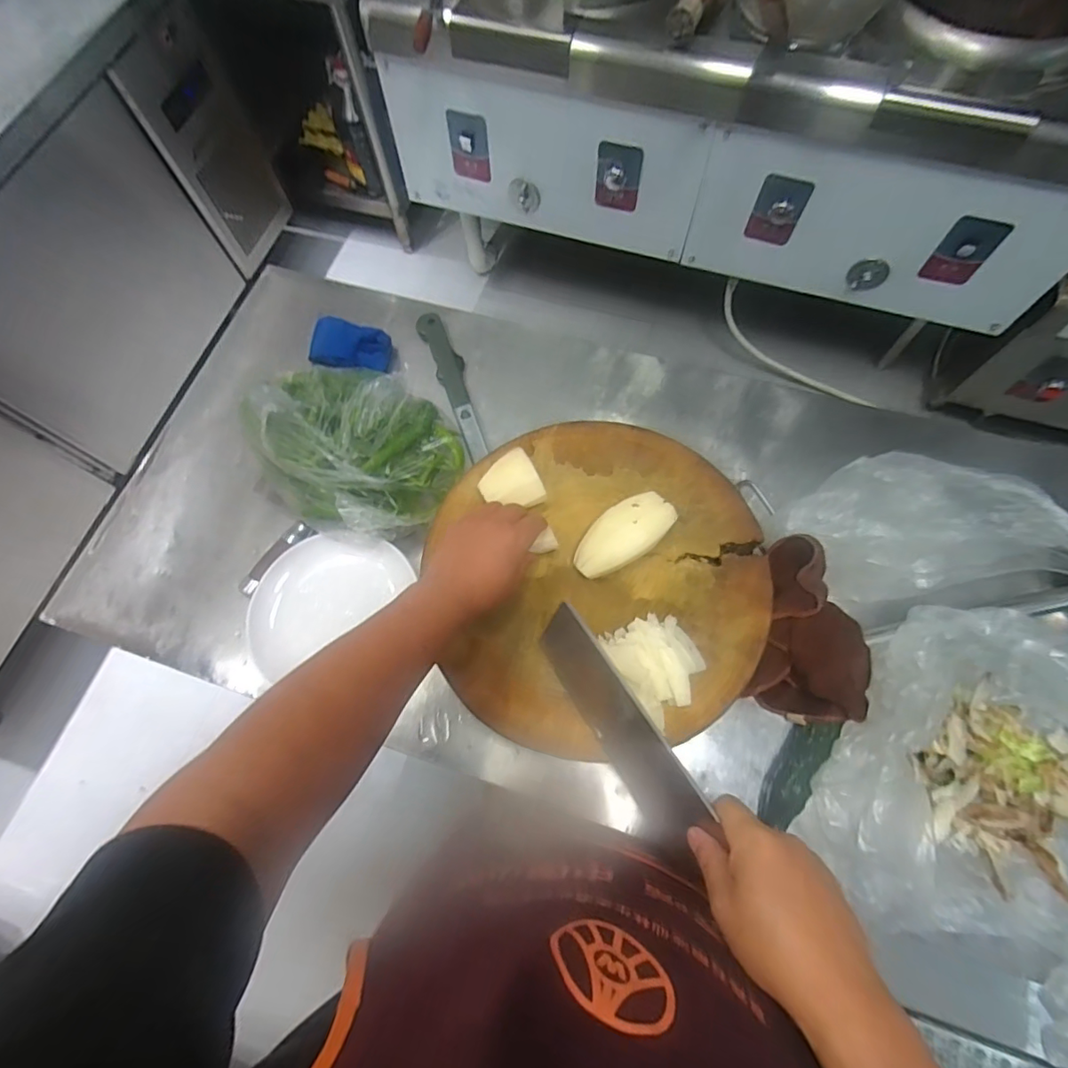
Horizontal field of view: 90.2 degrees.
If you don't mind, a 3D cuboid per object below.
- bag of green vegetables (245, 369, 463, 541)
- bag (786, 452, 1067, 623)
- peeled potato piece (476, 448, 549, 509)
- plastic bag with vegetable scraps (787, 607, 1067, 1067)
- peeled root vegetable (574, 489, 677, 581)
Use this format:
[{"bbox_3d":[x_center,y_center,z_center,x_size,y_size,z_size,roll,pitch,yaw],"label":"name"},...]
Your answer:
[{"bbox_3d":[-0.217,-0.111,0.644,0.267,0.080,0.206,38,75,14],"label":"bag of green vegetables"},{"bbox_3d":[0.444,-0.008,0.588,0.314,0.098,0.196,-5,70,0],"label":"bag"},{"bbox_3d":[-0.026,-0.049,0.578,0.060,0.042,0.061,-27,71,-8],"label":"peeled potato piece"},{"bbox_3d":[0.435,0.233,0.486,0.283,0.116,0.314,30,73,12],"label":"plastic bag with vegetable scraps"},{"bbox_3d":[0.092,0.003,0.553,0.109,0.046,0.055,-38,73,-12],"label":"peeled root vegetable"}]

